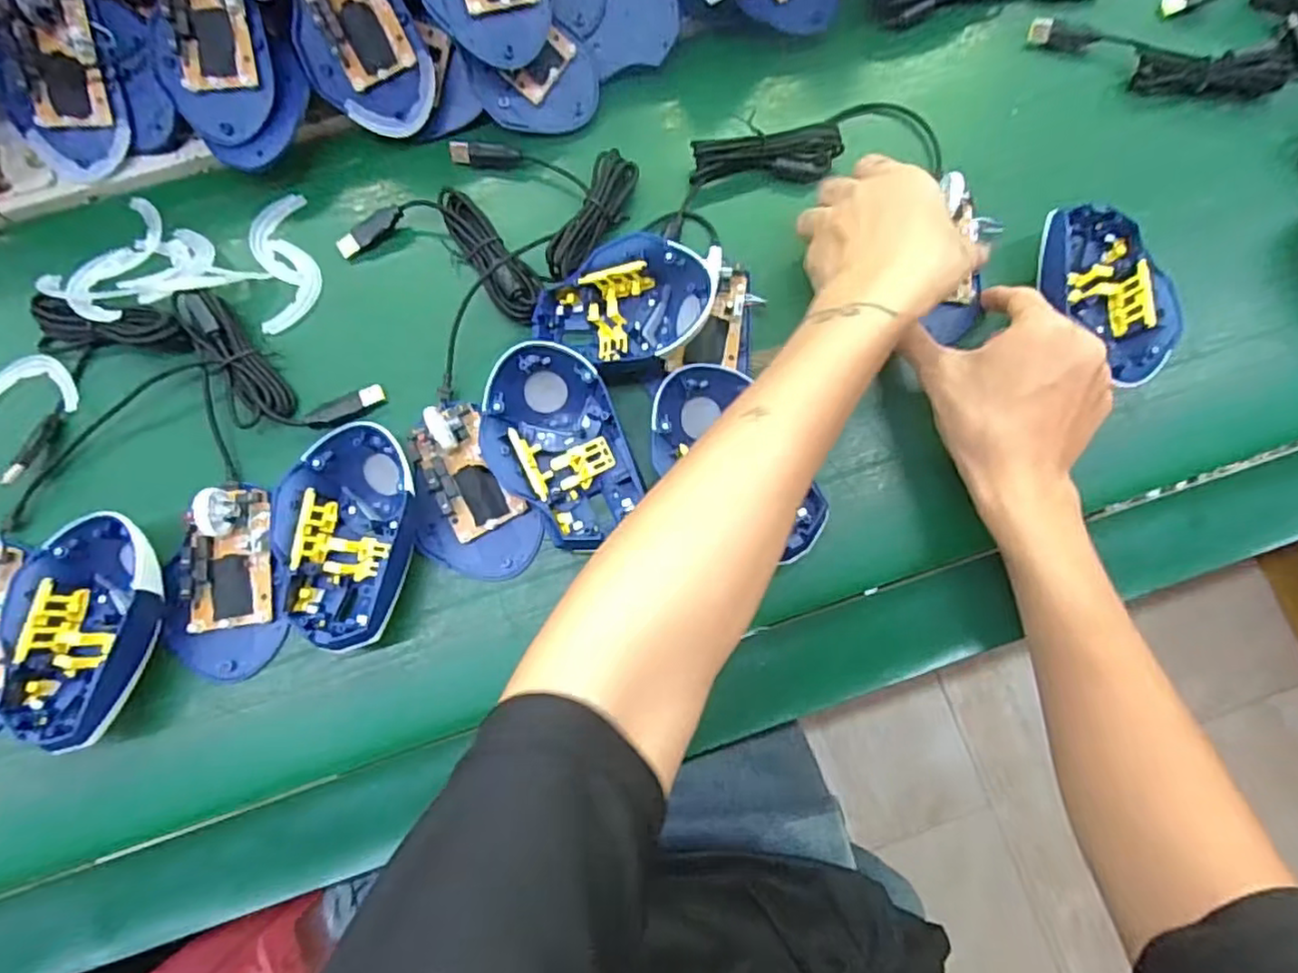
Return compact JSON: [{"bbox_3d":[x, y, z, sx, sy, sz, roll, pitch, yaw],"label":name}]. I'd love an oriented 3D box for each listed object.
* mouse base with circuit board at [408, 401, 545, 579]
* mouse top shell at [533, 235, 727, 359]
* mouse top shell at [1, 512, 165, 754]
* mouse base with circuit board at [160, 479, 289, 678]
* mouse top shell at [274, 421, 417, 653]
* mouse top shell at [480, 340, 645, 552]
[{"bbox_3d":[-0.110,0.005,0.381,0.065,0.022,0.105,-31,78,-8],"label":"mouse base with circuit board"},{"bbox_3d":[-0.014,-0.108,0.391,0.113,0.049,0.073,-2,76,-2],"label":"mouse top shell"},{"bbox_3d":[-0.307,0.079,0.364,0.077,0.041,0.121,3,76,0],"label":"mouse top shell"},{"bbox_3d":[-0.241,0.053,0.373,0.063,0.032,0.108,1,76,-1],"label":"mouse base with circuit board"},{"bbox_3d":[-0.168,0.030,0.373,0.078,0.038,0.122,-3,76,-2],"label":"mouse top shell"},{"bbox_3d":[-0.054,-0.023,0.382,0.075,0.041,0.110,-21,77,-6],"label":"mouse top shell"}]

